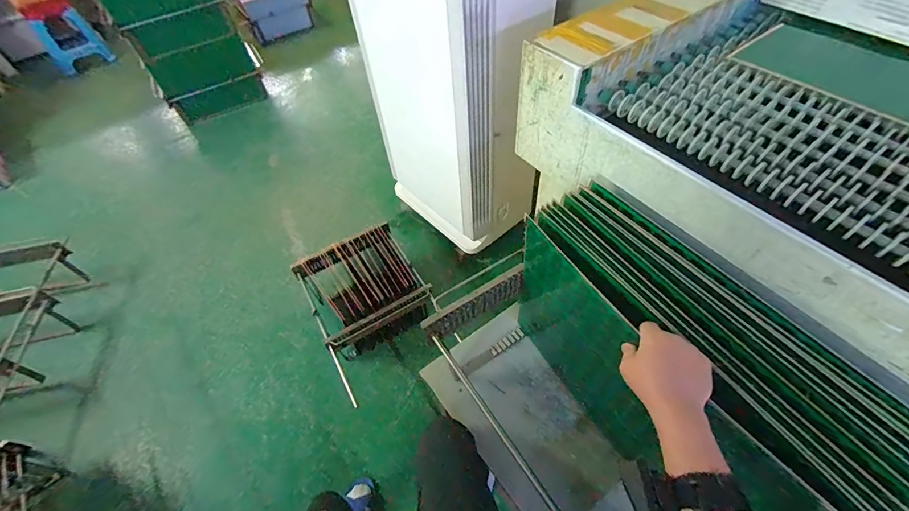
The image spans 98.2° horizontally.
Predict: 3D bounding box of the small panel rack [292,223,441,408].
[{"bbox_3d":[-0.357,0.147,1.565,0.390,0.252,0.424,-27,56,-16],"label":"small panel rack"}]

